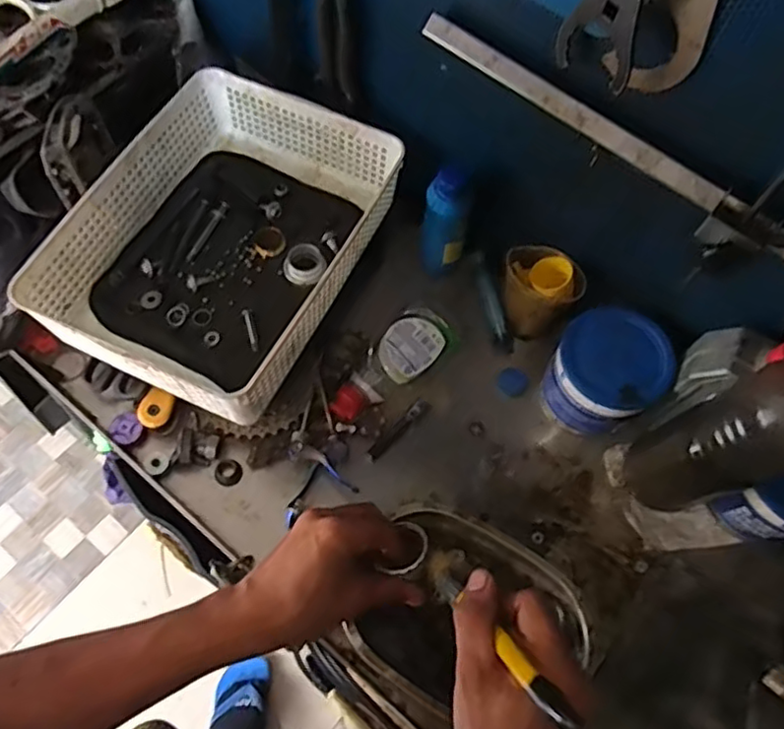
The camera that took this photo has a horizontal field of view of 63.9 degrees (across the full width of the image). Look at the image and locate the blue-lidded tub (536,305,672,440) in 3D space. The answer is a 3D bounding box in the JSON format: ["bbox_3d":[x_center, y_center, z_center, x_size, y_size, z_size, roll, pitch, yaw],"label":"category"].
[{"bbox_3d":[0.207,0.013,0.623,0.093,0.104,0.100,1,64,-3],"label":"blue-lidded tub"}]

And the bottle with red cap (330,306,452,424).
[{"bbox_3d":[-0.001,0.005,0.651,0.060,0.048,0.144,37,67,14],"label":"bottle with red cap"}]

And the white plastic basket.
[{"bbox_3d":[-0.166,-0.127,0.637,0.245,0.089,0.327,23,65,8],"label":"white plastic basket"}]

